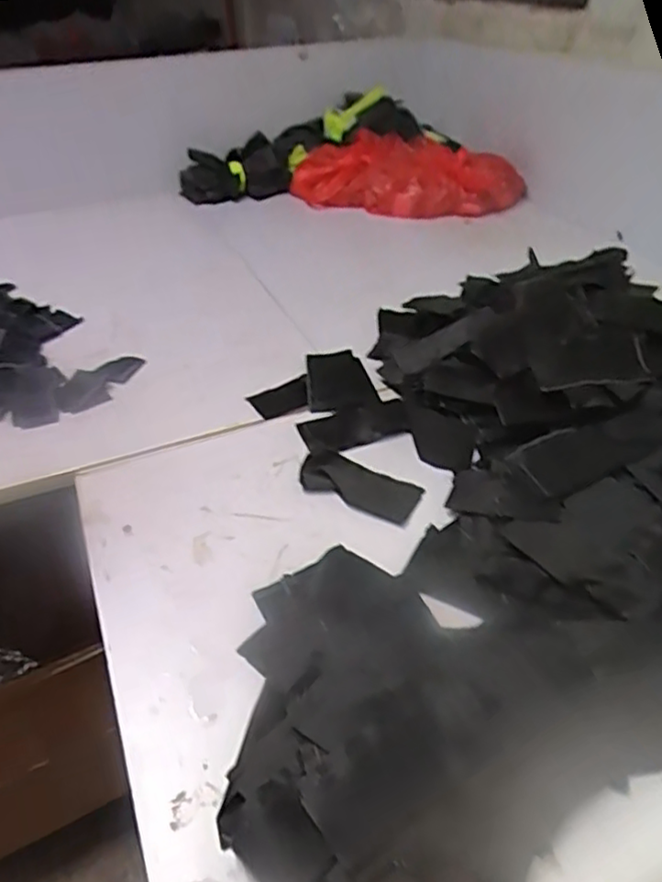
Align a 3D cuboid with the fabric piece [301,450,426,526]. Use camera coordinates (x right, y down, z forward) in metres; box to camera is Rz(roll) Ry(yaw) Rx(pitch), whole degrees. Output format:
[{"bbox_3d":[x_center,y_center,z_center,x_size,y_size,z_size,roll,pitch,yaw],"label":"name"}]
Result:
[{"bbox_3d":[0.026,0.038,0.594,0.113,0.008,0.052,21,44,30],"label":"fabric piece"}]

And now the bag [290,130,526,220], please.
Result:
[{"bbox_3d":[0.130,-0.486,1.211,0.420,0.107,0.163,6,37,11],"label":"bag"}]

